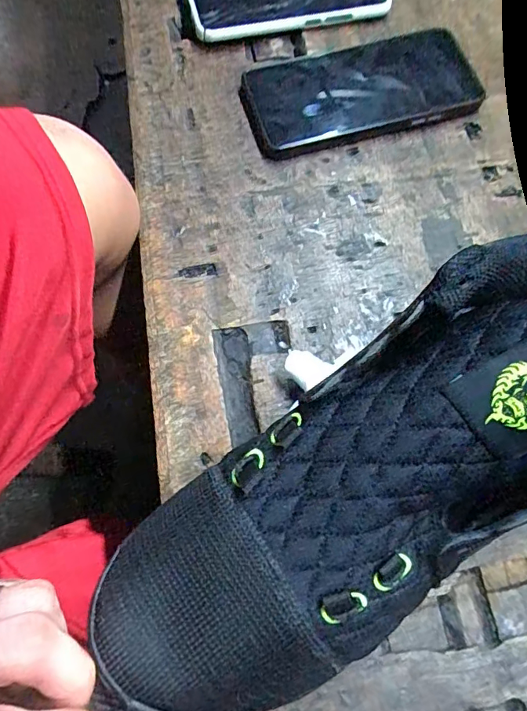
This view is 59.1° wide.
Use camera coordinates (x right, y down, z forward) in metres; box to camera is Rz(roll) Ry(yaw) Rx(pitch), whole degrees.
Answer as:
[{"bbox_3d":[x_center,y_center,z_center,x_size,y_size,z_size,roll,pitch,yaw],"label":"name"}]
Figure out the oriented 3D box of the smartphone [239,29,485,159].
[{"bbox_3d":[0.072,-0.201,0.351,0.169,0.018,0.082,-14,72,-6],"label":"smartphone"}]

